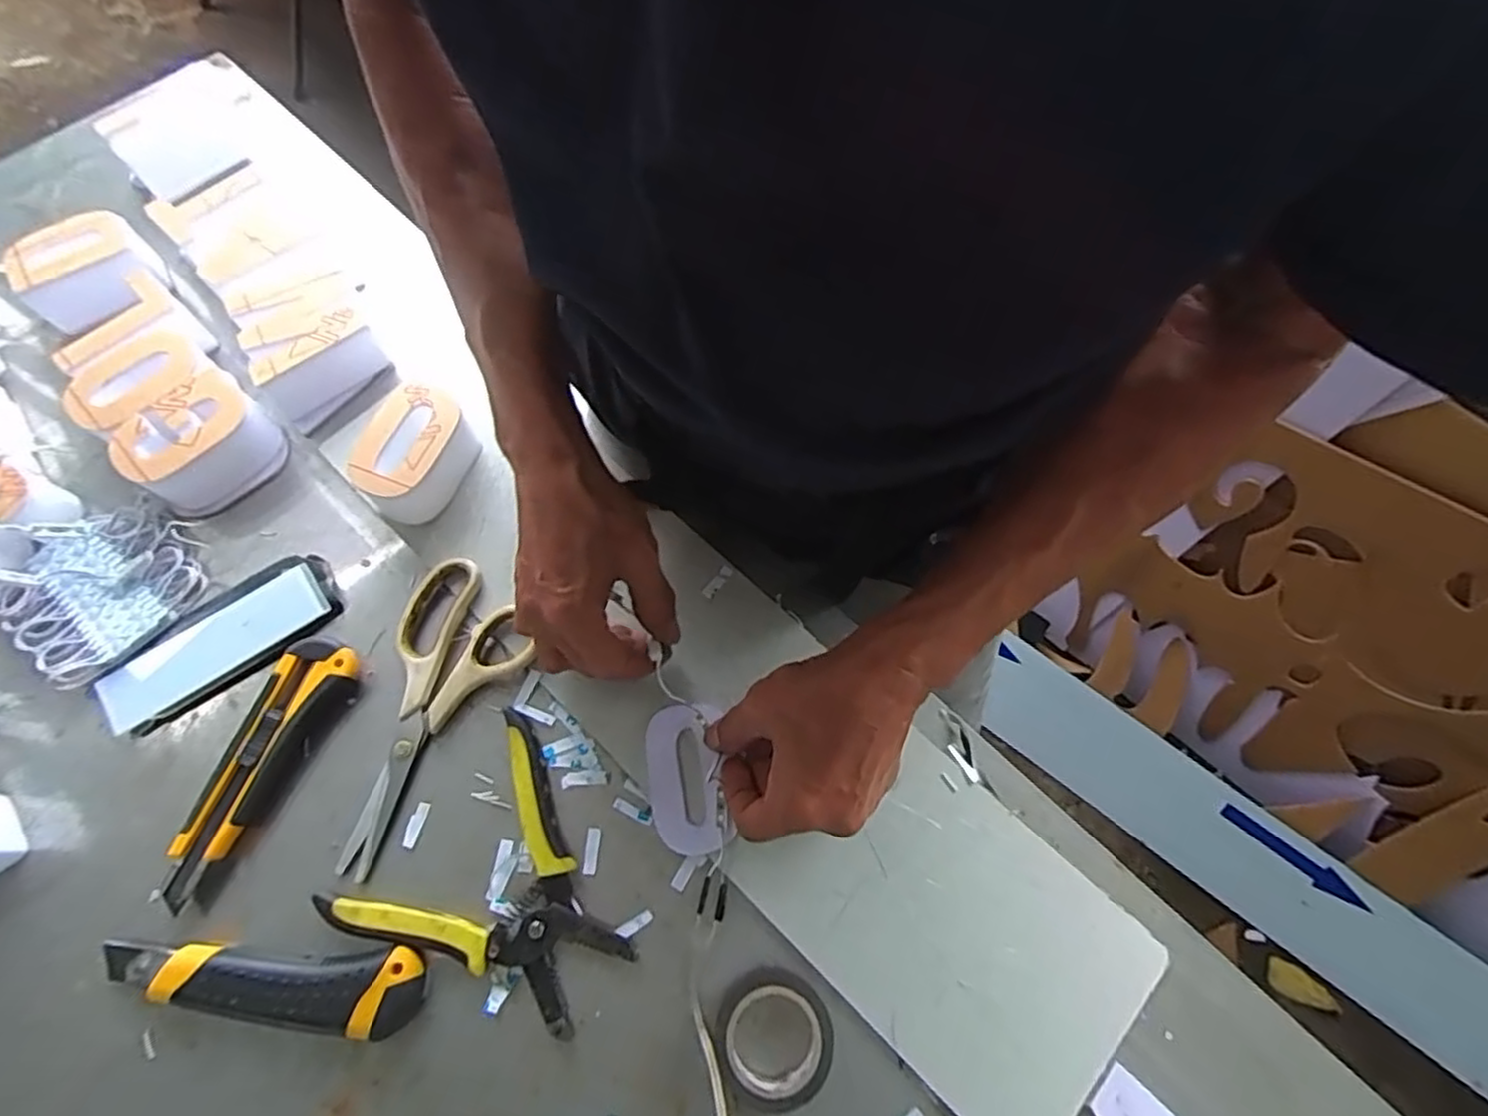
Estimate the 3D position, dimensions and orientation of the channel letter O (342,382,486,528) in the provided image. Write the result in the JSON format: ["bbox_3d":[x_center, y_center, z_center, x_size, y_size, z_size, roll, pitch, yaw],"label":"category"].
[{"bbox_3d":[-0.222,-0.069,0.477,0.057,0.049,0.083,22,69,8],"label":"channel letter O"}]

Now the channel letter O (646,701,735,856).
[{"bbox_3d":[-0.035,0.129,0.416,0.044,0.011,0.084,-9,68,-4],"label":"channel letter O"}]

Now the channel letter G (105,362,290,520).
[{"bbox_3d":[-0.365,-0.074,0.481,0.063,0.051,0.085,36,72,14],"label":"channel letter G"}]

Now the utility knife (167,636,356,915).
[{"bbox_3d":[-0.283,0.121,0.414,0.040,0.020,0.153,20,69,8],"label":"utility knife"}]

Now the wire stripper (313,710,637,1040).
[{"bbox_3d":[-0.143,0.190,0.389,0.134,0.013,0.150,-37,72,-14],"label":"wire stripper"}]

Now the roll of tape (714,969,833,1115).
[{"bbox_3d":[0.015,0.247,0.365,0.057,0.019,0.056,0,67,0],"label":"roll of tape"}]

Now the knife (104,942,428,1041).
[{"bbox_3d":[-0.256,0.227,0.372,0.167,0.019,0.040,1,67,0],"label":"knife"}]

